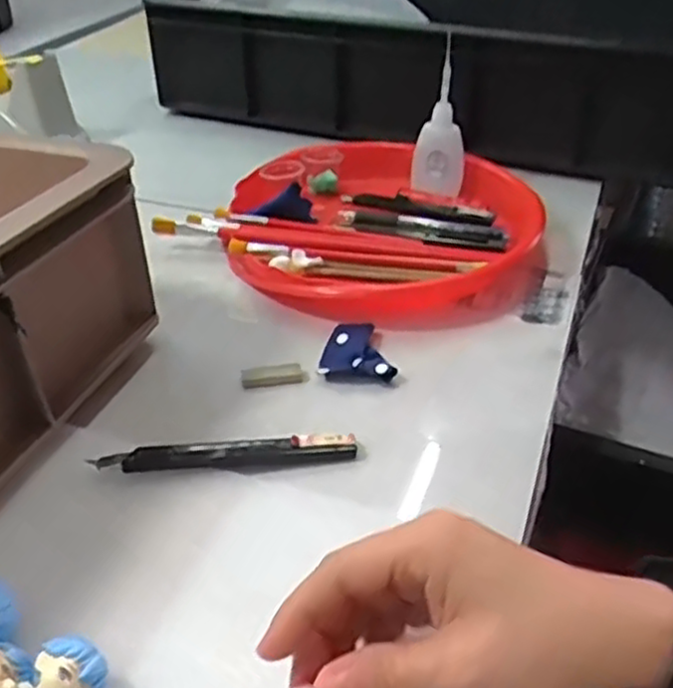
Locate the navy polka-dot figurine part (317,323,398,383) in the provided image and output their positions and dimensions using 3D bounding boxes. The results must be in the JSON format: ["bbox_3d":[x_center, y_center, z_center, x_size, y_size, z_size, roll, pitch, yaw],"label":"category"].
[{"bbox_3d":[0.011,0.003,0.476,0.045,0.008,0.055,-2,36,-3],"label":"navy polka-dot figurine part"}]

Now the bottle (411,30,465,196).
[{"bbox_3d":[0.089,-0.188,0.632,0.042,0.120,0.027,3,16,-1],"label":"bottle"}]

